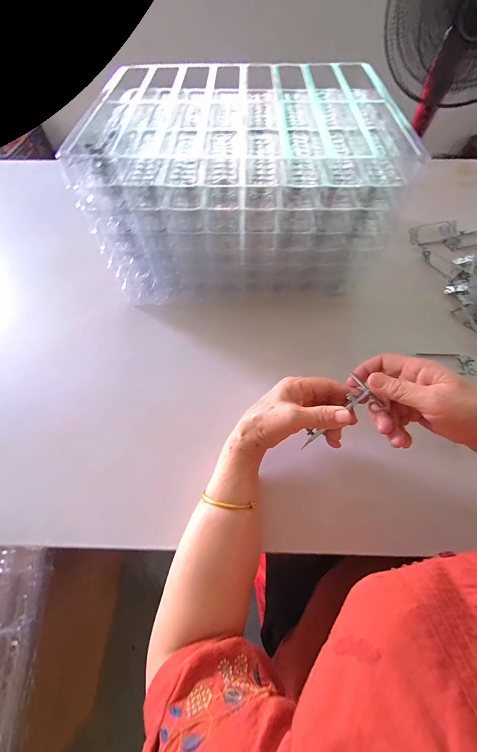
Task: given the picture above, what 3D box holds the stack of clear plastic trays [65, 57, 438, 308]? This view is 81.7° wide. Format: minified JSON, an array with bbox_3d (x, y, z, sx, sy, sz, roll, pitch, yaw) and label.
[{"bbox_3d":[0.010,-0.321,0.479,0.432,0.232,0.302,2,63,2],"label":"stack of clear plastic trays"}]

